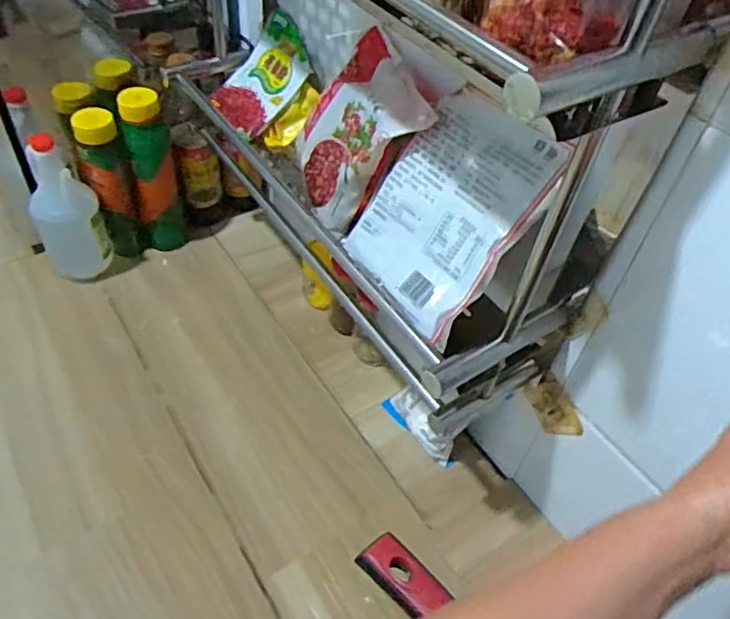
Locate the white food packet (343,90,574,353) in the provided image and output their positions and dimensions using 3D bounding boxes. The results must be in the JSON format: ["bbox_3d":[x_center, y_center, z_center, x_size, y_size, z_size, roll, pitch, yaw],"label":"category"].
[{"bbox_3d":[0.073,-0.088,0.547,0.147,0.190,0.015,43,18,30],"label":"white food packet"}]

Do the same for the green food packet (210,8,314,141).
[{"bbox_3d":[-0.127,-0.297,0.774,0.144,0.024,0.125,-50,55,6],"label":"green food packet"}]

